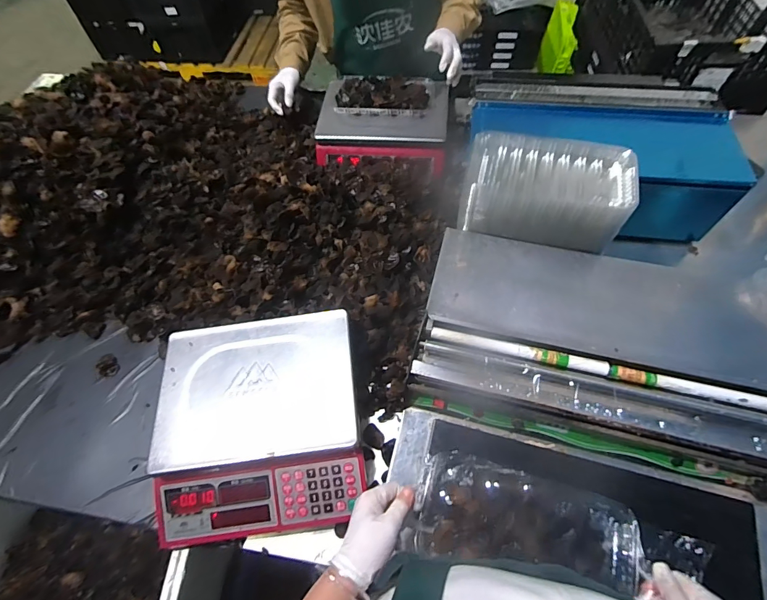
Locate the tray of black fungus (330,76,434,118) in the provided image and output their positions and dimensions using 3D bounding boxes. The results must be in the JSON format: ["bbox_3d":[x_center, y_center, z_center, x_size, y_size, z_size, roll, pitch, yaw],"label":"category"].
[{"bbox_3d":[0.000,-0.475,0.917,0.218,0.047,0.102,1,59,3],"label":"tray of black fungus"}]

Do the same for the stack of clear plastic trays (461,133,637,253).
[{"bbox_3d":[0.252,-0.173,0.635,0.238,0.088,0.148,13,61,10],"label":"stack of clear plastic trays"}]

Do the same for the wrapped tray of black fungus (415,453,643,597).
[{"bbox_3d":[0.170,0.255,0.471,0.249,0.044,0.099,9,60,7],"label":"wrapped tray of black fungus"}]

